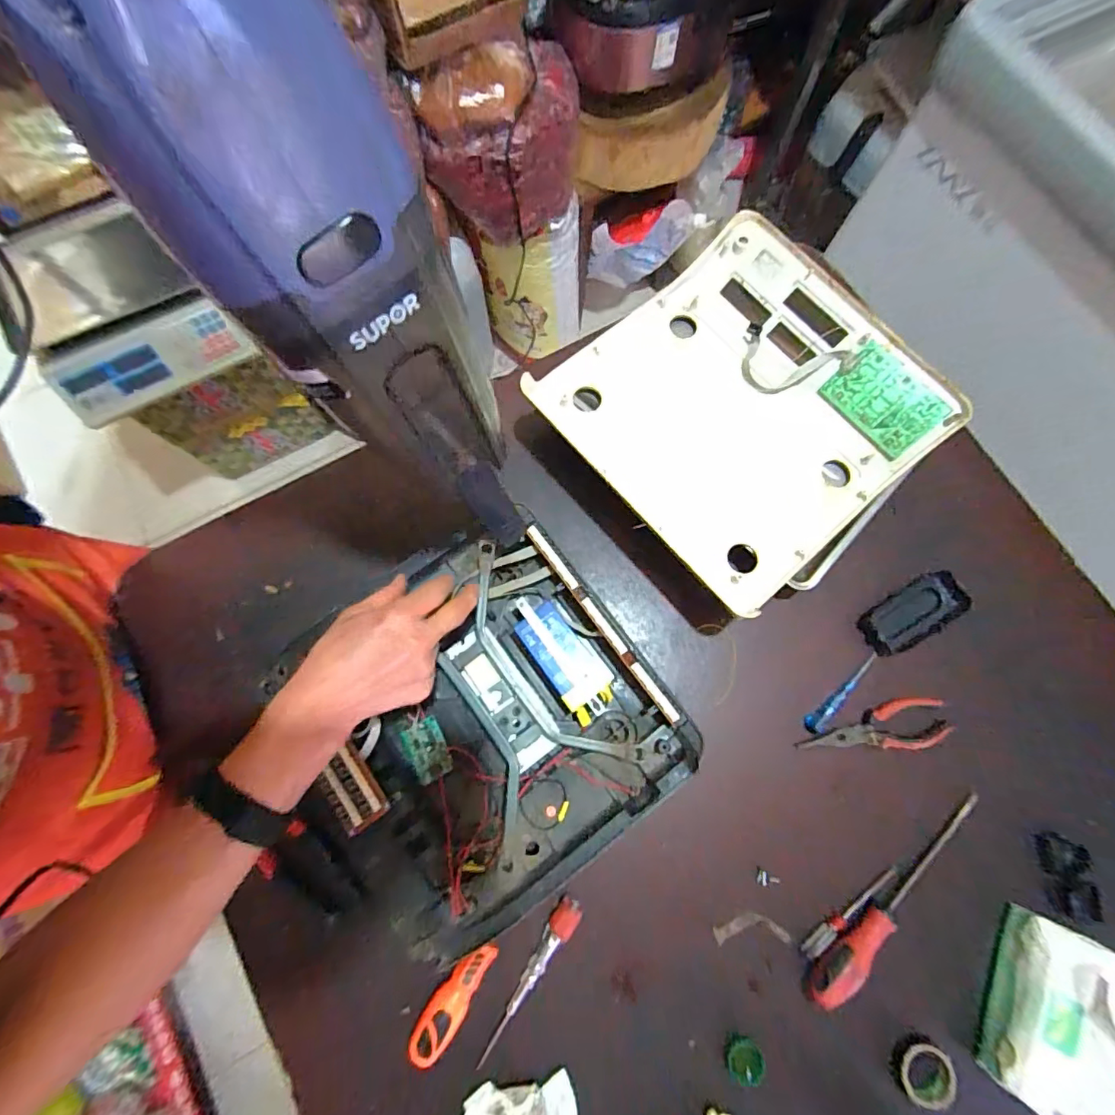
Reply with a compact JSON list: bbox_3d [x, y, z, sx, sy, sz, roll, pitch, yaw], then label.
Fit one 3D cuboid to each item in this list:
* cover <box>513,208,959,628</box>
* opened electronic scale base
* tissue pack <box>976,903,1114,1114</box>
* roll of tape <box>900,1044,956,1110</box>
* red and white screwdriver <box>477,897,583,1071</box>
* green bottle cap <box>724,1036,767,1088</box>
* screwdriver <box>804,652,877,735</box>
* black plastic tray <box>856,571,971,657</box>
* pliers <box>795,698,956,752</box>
[{"bbox_3d":[0.198,-0.158,0.559,0.349,0.056,0.341,-40,79,-10],"label":"cover"},{"bbox_3d":[-0.076,0.158,0.496,0.321,0.050,0.308,-36,79,-9],"label":"opened electronic scale base"},{"bbox_3d":[0.443,0.405,0.442,0.086,0.065,0.144,27,77,6],"label":"tissue pack"},{"bbox_3d":[0.331,0.462,0.460,0.044,0.015,0.047,0,76,-1],"label":"roll of tape"},{"bbox_3d":[-0.025,0.389,0.470,0.023,0.020,0.153,31,77,7],"label":"red and white screwdriver"},{"bbox_3d":[0.166,0.449,0.459,0.033,0.018,0.032,0,76,-1],"label":"green bottle cap"},{"bbox_3d":[0.304,0.144,0.544,0.113,0.014,0.017,-39,79,-10],"label":"screwdriver"},{"bbox_3d":[0.389,0.061,0.560,0.116,0.019,0.053,-30,78,-8],"label":"black plastic tray"},{"bbox_3d":[0.333,0.174,0.531,0.160,0.020,0.048,-3,76,-1],"label":"pliers"}]

